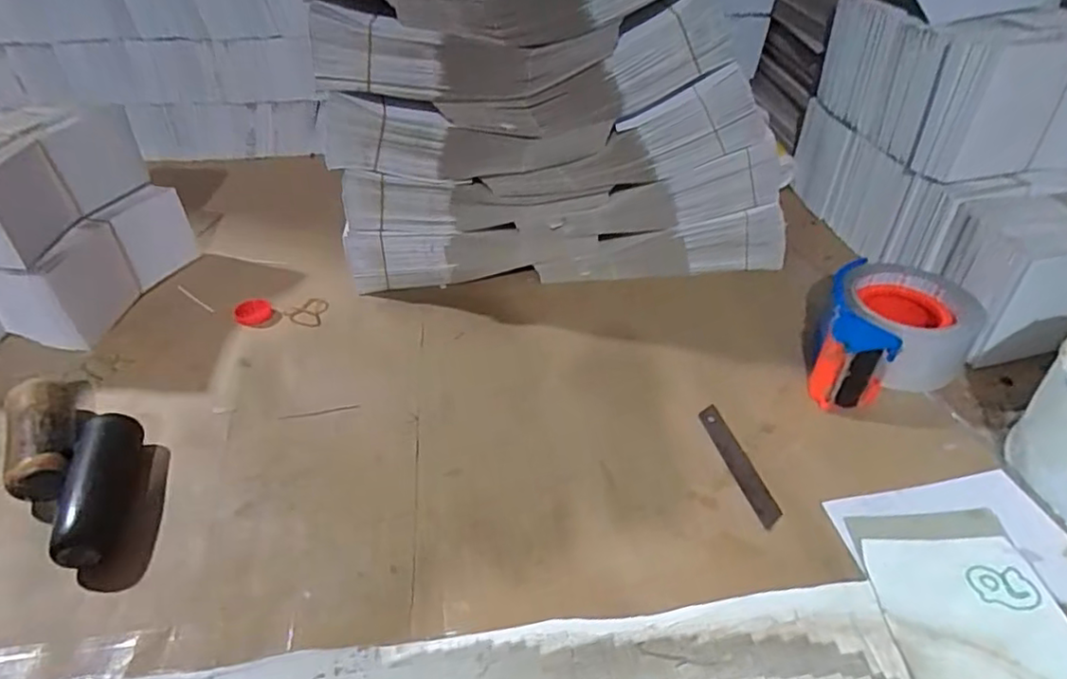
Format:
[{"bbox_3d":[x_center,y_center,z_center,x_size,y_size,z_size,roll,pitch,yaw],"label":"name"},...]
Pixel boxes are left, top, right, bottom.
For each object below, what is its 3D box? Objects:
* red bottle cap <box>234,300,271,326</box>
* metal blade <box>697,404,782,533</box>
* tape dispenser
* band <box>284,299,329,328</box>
[{"bbox_3d":[-0.255,-0.024,0.564,0.031,0.015,0.031,-1,39,1],"label":"red bottle cap"},{"bbox_3d":[0.140,0.084,0.421,0.019,0.008,0.102,-9,40,-9],"label":"metal blade"},{"bbox_3d":[0.278,-0.004,0.480,0.102,0.062,0.152,30,48,32],"label":"tape dispenser"},{"bbox_3d":[-0.209,-0.027,0.573,0.034,0.004,0.038,12,48,-2],"label":"band"}]

